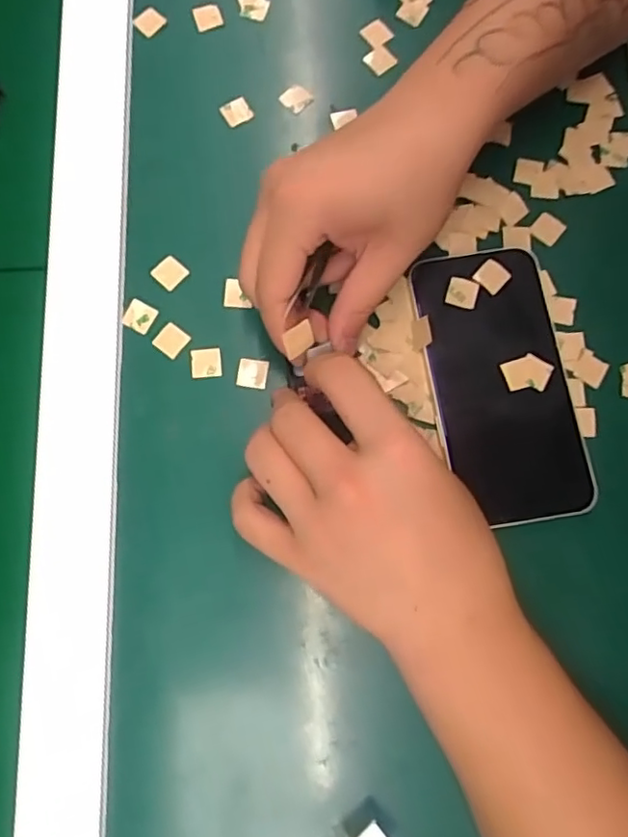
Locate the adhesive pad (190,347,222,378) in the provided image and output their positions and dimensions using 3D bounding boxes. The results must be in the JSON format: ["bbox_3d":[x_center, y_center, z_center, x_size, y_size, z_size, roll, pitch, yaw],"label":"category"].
[{"bbox_3d":[-0.058,-0.030,0.321,0.016,0.004,0.015,-4,78,-1],"label":"adhesive pad"}]

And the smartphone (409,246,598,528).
[{"bbox_3d":[0.098,-0.020,0.316,0.073,0.008,0.144,-10,78,-2],"label":"smartphone"}]

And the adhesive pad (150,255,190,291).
[{"bbox_3d":[-0.079,-0.080,0.332,0.017,0.004,0.016,40,81,8],"label":"adhesive pad"}]

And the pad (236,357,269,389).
[{"bbox_3d":[-0.033,-0.024,0.324,0.016,0.007,0.015,9,78,2],"label":"pad"}]

